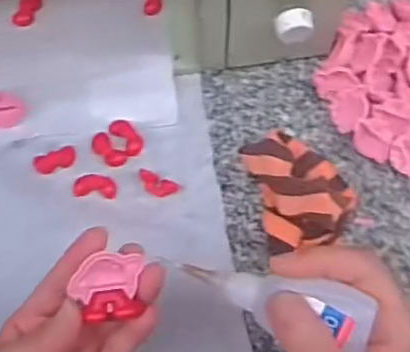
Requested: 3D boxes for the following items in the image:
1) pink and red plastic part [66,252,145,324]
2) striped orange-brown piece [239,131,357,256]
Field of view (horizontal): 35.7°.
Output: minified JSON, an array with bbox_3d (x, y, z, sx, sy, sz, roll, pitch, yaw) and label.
[{"bbox_3d":[-0.048,0.055,0.319,0.034,0.008,0.030,-6,71,-2],"label":"pink and red plastic part"},{"bbox_3d":[0.073,0.006,0.462,0.073,0.038,0.090,-13,72,-4],"label":"striped orange-brown piece"}]

